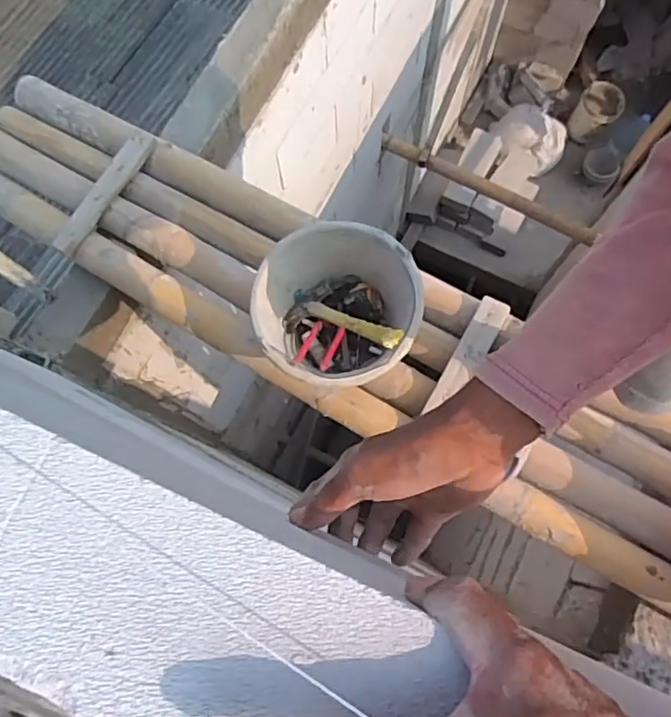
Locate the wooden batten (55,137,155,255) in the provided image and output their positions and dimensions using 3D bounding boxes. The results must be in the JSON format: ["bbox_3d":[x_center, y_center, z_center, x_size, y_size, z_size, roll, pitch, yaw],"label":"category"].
[{"bbox_3d":[-0.437,-0.315,1.114,0.043,0.030,0.270,33,79,10],"label":"wooden batten"}]

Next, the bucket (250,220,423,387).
[{"bbox_3d":[0.001,-0.078,0.919,0.244,0.212,0.244,0,75,2],"label":"bucket"}]

